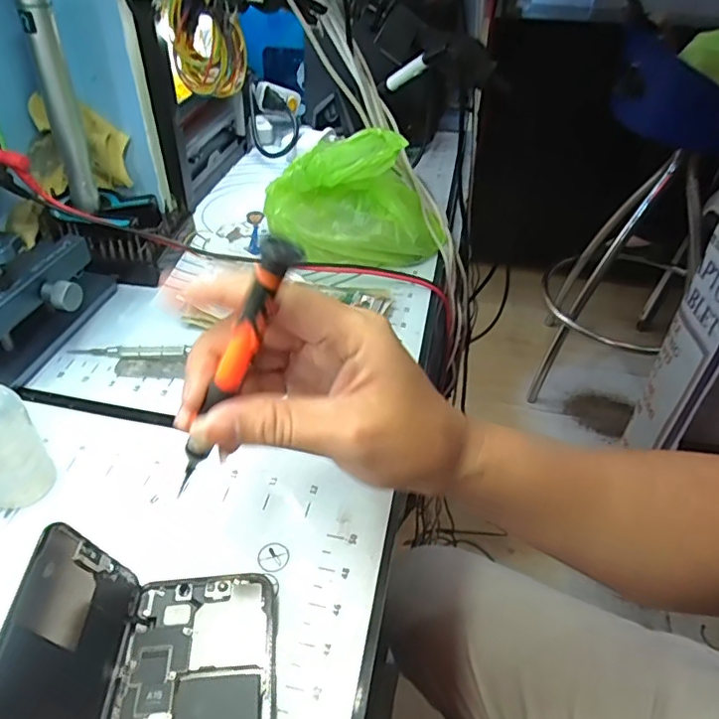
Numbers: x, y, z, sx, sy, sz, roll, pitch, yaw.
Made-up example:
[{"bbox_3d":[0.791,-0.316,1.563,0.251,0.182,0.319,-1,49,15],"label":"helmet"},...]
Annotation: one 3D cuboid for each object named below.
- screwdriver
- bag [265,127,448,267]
[{"bbox_3d":[-0.056,0.009,0.235,0.013,0.133,0.012,11,35,-29],"label":"screwdriver"},{"bbox_3d":[-0.001,-0.148,0.489,0.160,0.109,0.095,-4,42,-6],"label":"bag"}]

